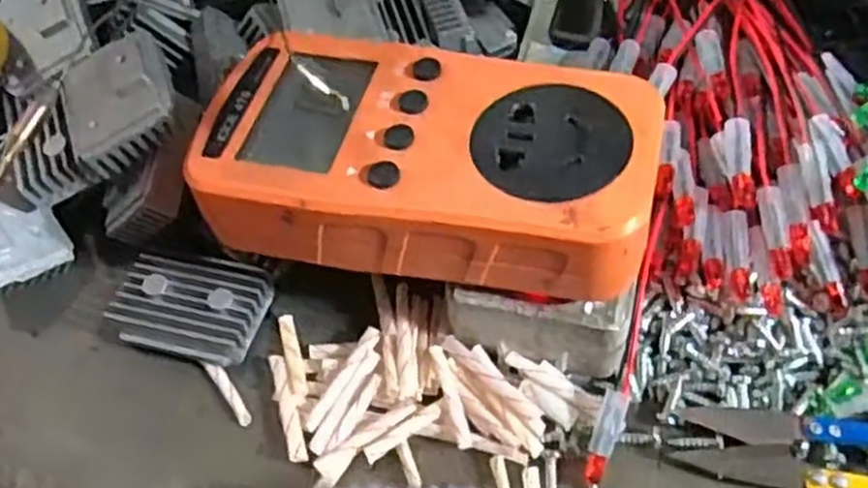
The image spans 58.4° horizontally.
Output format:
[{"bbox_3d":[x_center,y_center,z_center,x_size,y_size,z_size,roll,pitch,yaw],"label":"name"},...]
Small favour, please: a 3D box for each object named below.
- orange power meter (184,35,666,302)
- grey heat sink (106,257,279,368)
[{"bbox_3d":[-0.003,-0.023,0.219,0.124,0.033,0.068,9,57,11],"label":"orange power meter"},{"bbox_3d":[-0.079,0.020,0.254,0.044,0.013,0.031,10,57,11],"label":"grey heat sink"}]

